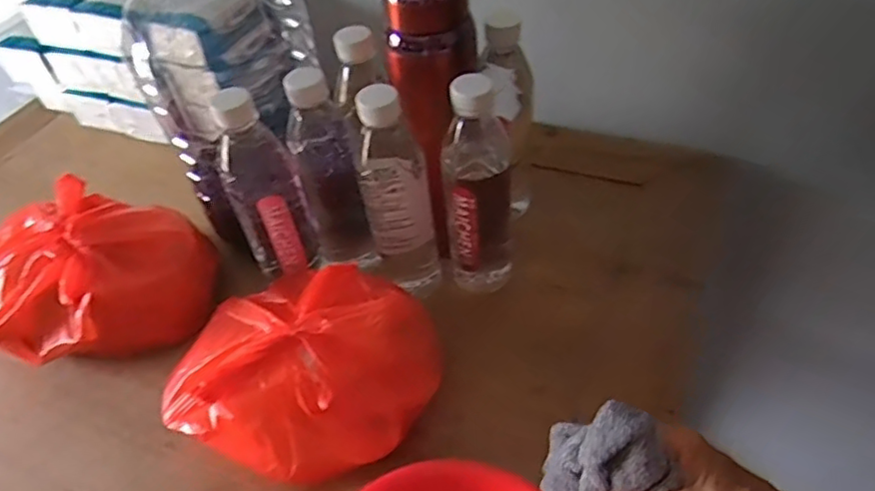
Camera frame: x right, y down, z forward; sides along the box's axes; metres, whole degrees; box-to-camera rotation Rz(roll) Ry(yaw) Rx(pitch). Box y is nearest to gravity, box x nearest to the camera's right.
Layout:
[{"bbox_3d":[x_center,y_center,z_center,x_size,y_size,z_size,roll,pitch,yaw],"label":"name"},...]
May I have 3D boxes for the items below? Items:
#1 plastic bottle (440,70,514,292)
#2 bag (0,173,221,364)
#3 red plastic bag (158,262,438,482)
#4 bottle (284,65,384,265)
[{"bbox_3d":[0.035,-0.047,0.538,0.062,0.221,0.053,-5,46,1],"label":"plastic bottle"},{"bbox_3d":[-0.328,0.036,0.590,0.213,0.113,0.160,7,48,15],"label":"bag"},{"bbox_3d":[-0.110,0.098,0.519,0.209,0.098,0.180,17,51,22],"label":"red plastic bag"},{"bbox_3d":[-0.094,-0.057,0.540,0.052,0.192,0.051,-13,46,-4],"label":"bottle"}]

